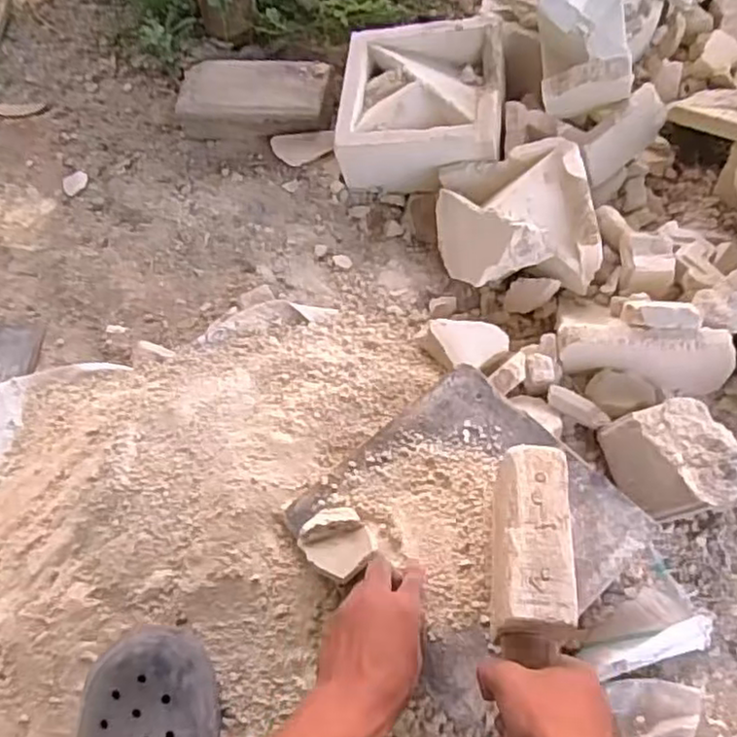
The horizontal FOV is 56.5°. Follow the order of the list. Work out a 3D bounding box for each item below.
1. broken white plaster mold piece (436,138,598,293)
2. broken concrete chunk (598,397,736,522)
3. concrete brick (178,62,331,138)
[{"bbox_3d":[0.165,-0.174,0.785,0.163,0.077,0.183,-6,59,0],"label":"broken white plaster mold piece"},{"bbox_3d":[0.295,0.087,0.652,0.100,0.066,0.114,-15,58,-5],"label":"broken concrete chunk"},{"bbox_3d":[-0.159,-0.372,0.977,0.222,0.071,0.098,2,63,7],"label":"concrete brick"}]

